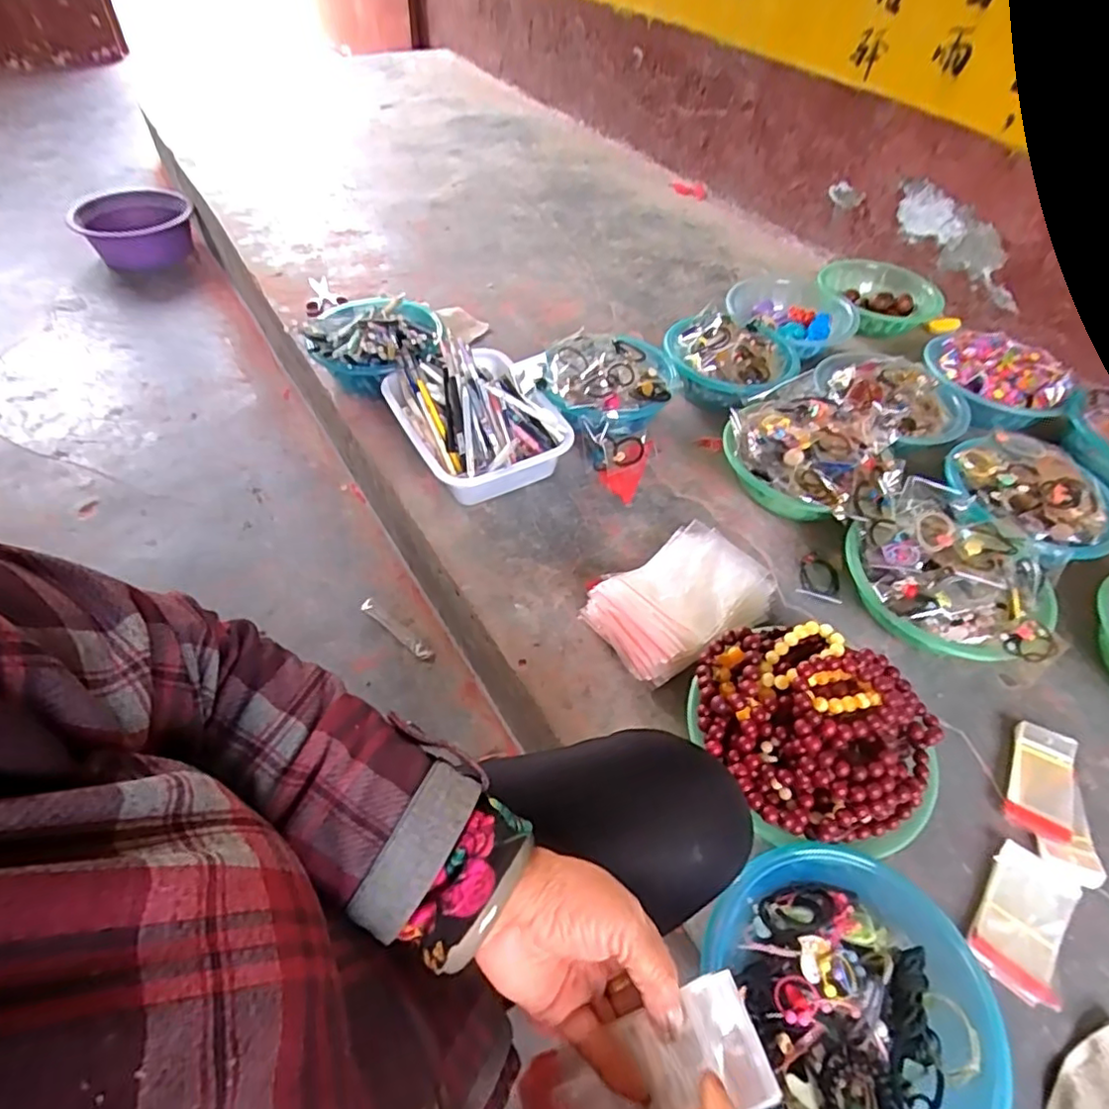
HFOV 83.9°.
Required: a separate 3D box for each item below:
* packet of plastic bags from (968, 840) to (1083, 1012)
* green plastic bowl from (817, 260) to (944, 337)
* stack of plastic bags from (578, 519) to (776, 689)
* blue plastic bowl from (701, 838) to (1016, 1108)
[{"bbox_3d":[0.438,0.342,0.576,0.076,0.017,0.132,32,57,20],"label":"packet of plastic bags"},{"bbox_3d":[0.644,-0.519,1.242,0.213,0.057,0.190,-14,54,-14],"label":"green plastic bowl"},{"bbox_3d":[0.160,0.053,0.764,0.233,0.069,0.145,-30,59,-24],"label":"stack of plastic bags"},{"bbox_3d":[0.238,0.364,0.504,0.214,0.078,0.222,-11,53,-12],"label":"blue plastic bowl"}]

